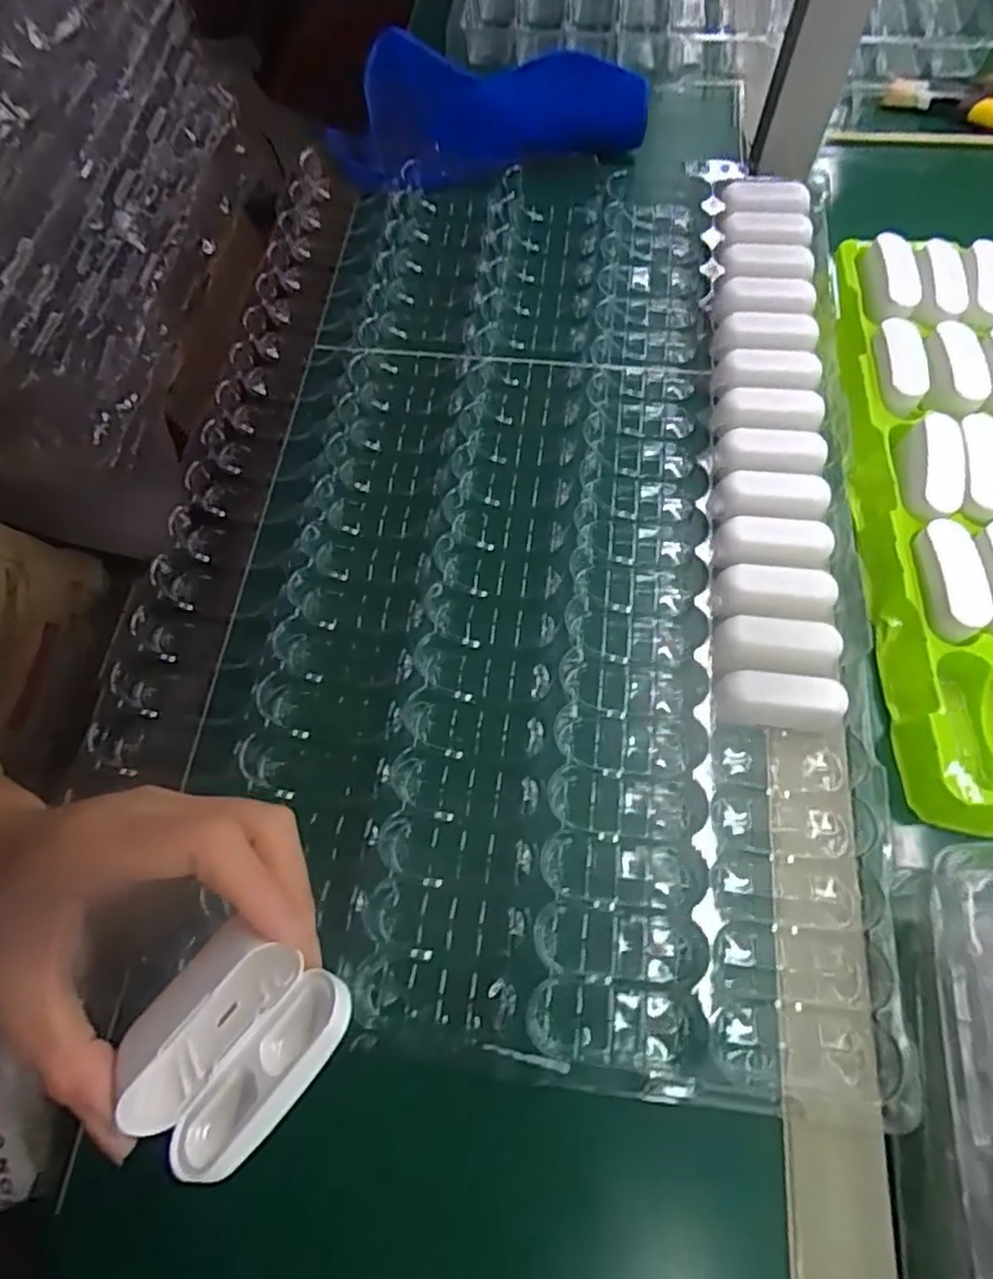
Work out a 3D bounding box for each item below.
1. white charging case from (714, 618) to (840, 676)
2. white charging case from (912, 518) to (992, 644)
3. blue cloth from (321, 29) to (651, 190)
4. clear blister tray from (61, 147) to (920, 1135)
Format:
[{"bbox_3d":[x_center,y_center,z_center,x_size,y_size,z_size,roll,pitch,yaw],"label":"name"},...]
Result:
[{"bbox_3d":[0.146,0.005,0.363,0.062,0.018,0.029,5,66,4],"label":"white charging case"},{"bbox_3d":[0.241,-0.031,0.367,0.030,0.020,0.064,3,66,3],"label":"white charging case"},{"bbox_3d":[-0.011,-0.418,0.543,0.237,0.029,0.153,-7,66,-2],"label":"blue cloth"},{"bbox_3d":[0.010,-0.078,0.407,0.379,0.033,0.556,5,66,6],"label":"clear blister tray"}]

